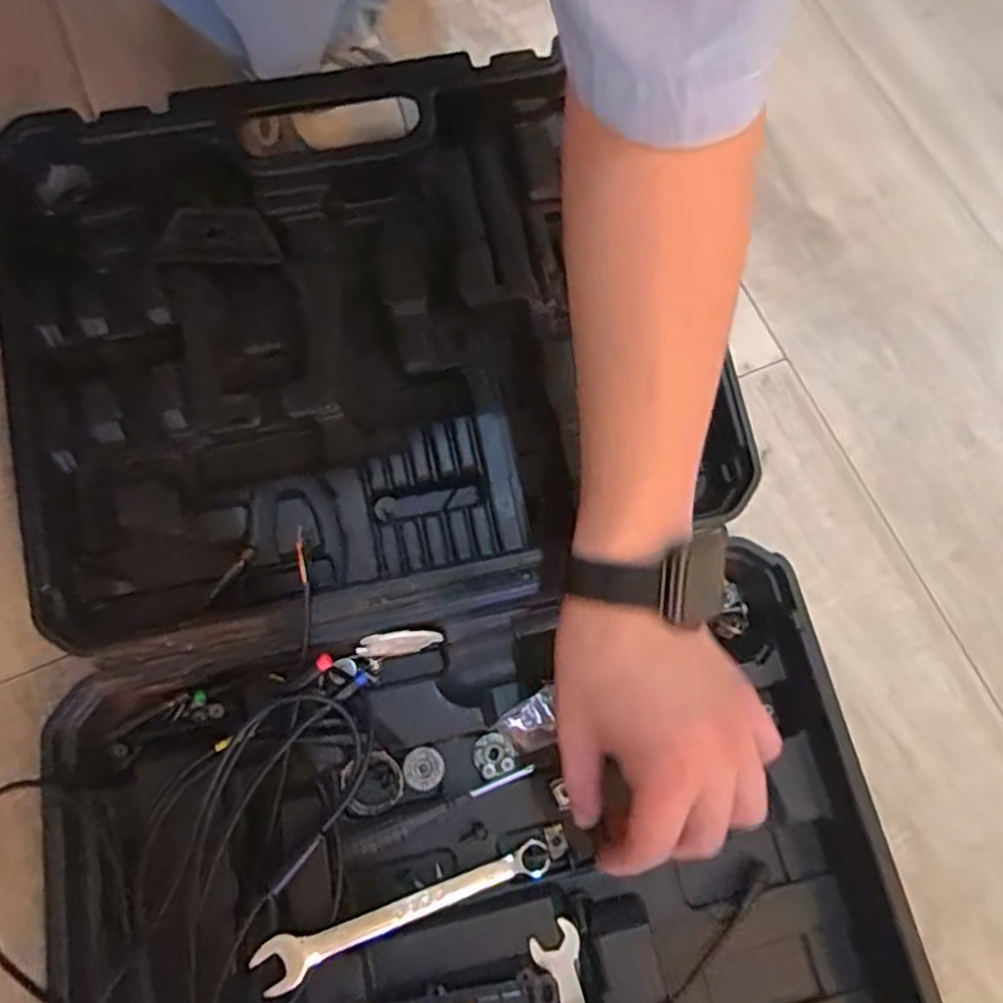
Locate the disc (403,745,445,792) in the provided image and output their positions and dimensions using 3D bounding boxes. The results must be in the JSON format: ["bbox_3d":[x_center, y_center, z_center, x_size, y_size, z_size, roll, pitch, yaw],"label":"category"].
[{"bbox_3d":[-0.045,0.153,0.388,0.023,0.004,0.023,0,73,-1],"label":"disc"}]

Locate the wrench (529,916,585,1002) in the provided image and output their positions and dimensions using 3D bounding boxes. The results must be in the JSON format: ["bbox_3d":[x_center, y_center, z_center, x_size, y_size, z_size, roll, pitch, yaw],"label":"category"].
[{"bbox_3d":[0.035,0.254,0.350,0.024,0.011,0.067,-17,74,-6],"label":"wrench"}]

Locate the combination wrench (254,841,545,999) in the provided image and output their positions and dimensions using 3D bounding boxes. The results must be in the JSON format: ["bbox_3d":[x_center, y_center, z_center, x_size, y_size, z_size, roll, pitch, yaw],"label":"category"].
[{"bbox_3d":[-0.046,0.212,0.353,0.153,0.012,0.021,-12,73,-20],"label":"combination wrench"}]

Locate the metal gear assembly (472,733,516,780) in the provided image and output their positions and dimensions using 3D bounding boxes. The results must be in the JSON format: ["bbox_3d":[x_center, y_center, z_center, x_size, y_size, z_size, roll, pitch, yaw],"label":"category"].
[{"bbox_3d":[-0.005,0.146,0.390,0.024,0.005,0.023,-21,74,-8],"label":"metal gear assembly"}]

